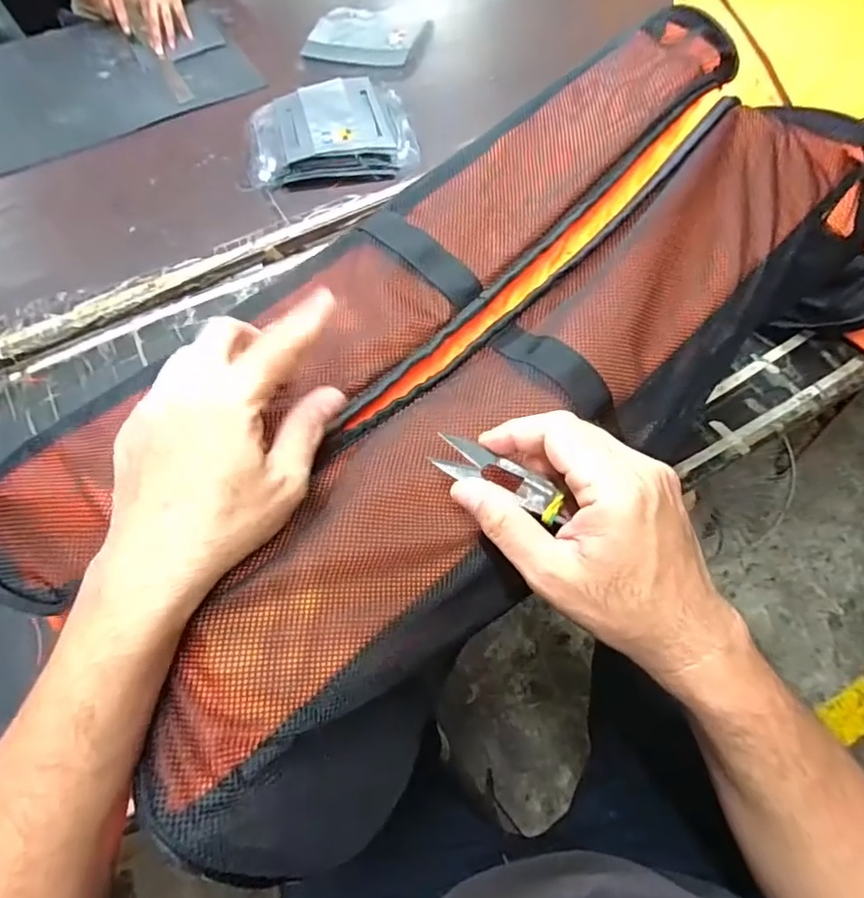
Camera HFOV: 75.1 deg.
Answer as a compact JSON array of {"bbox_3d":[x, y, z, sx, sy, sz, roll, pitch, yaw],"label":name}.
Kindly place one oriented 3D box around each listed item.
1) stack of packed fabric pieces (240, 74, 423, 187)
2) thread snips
[{"bbox_3d":[-0.175,-0.548,0.960,0.284,0.043,0.269,-6,60,0],"label":"stack of packed fabric pieces"},{"bbox_3d":[0.038,0.017,0.307,0.079,0.006,0.023,26,64,14],"label":"thread snips"}]

